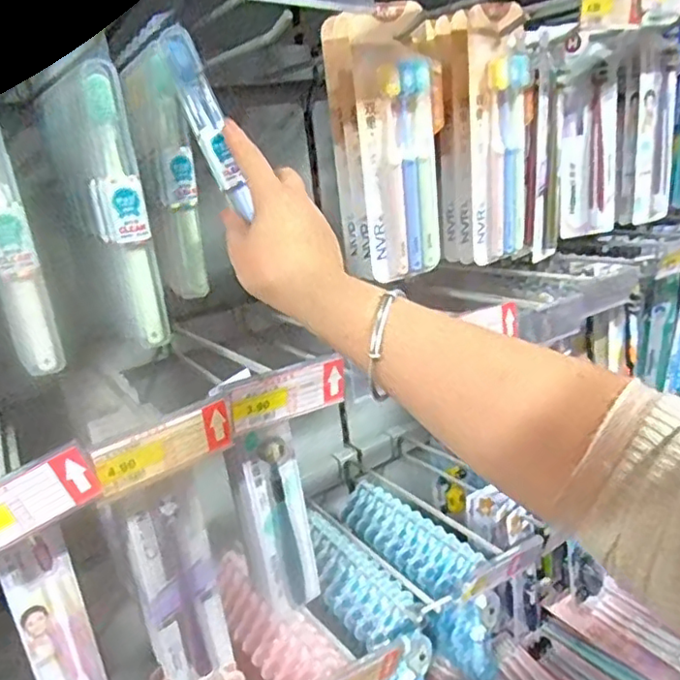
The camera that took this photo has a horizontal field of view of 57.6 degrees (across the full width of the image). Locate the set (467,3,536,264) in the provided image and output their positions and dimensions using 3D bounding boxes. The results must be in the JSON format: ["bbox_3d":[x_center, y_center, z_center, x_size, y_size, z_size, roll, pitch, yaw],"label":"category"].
[{"bbox_3d":[0.161,-0.194,0.595,0.085,0.227,0.021,-20,26,-24],"label":"set"}]

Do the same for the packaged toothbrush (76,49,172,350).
[{"bbox_3d":[-0.147,-0.088,0.426,0.028,0.187,0.017,-12,20,-15],"label":"packaged toothbrush"}]

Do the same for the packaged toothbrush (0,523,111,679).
[{"bbox_3d":[-0.214,0.231,0.475,0.048,0.185,0.023,-17,22,-28],"label":"packaged toothbrush"}]

